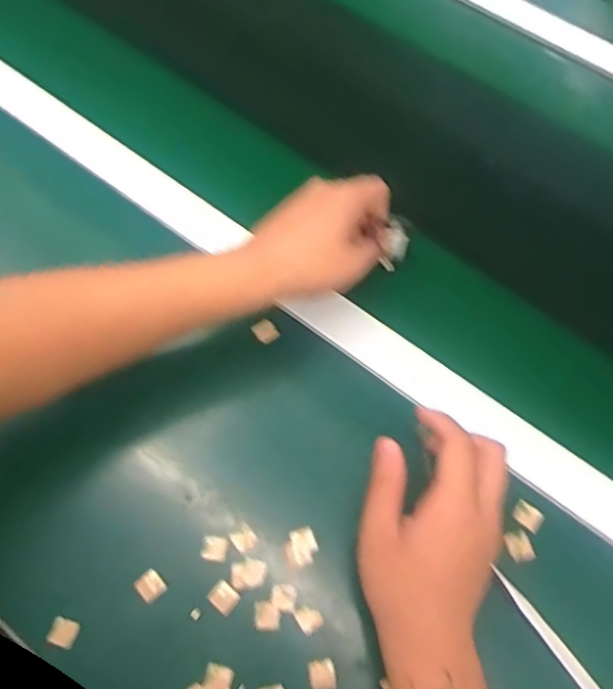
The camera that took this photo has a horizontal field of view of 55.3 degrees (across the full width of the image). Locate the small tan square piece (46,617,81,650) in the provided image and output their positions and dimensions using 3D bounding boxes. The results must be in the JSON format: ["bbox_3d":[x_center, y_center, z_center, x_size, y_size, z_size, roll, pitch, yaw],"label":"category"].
[{"bbox_3d":[-0.159,0.190,0.384,0.018,0.004,0.017,17,65,6],"label":"small tan square piece"}]

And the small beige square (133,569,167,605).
[{"bbox_3d":[-0.106,0.164,0.398,0.017,0.006,0.018,-36,71,-17],"label":"small beige square"}]

